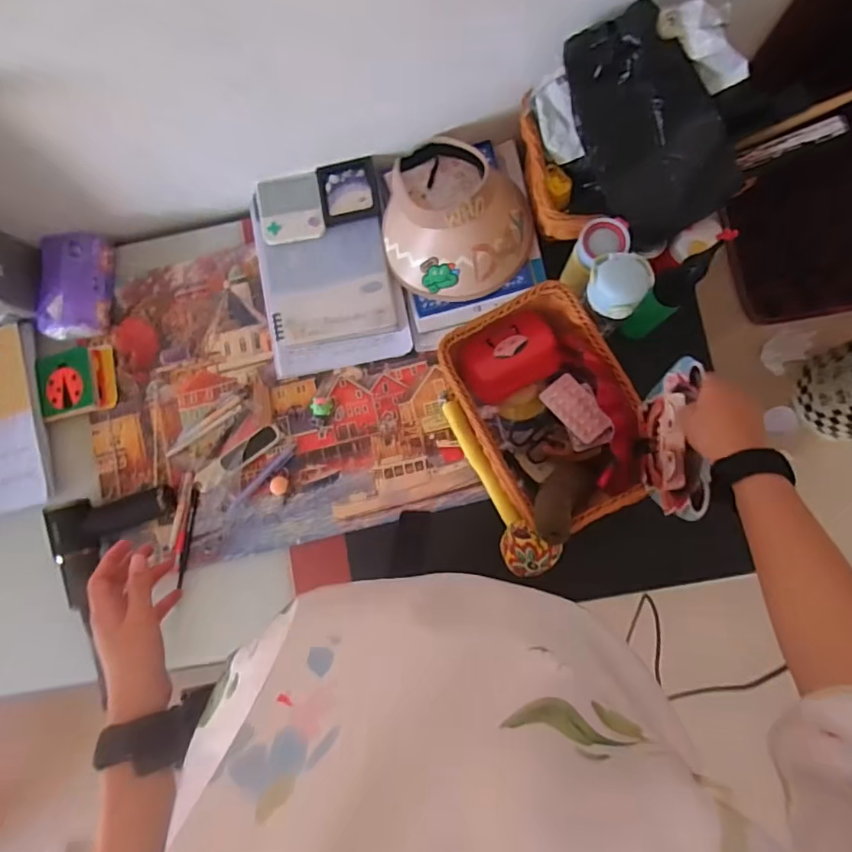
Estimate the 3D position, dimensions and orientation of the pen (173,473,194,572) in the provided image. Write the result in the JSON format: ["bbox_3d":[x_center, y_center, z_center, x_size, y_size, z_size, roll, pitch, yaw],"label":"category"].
[{"bbox_3d":[-0.374,0.147,0.835,0.013,0.005,0.148,7,85,4],"label":"pen"}]

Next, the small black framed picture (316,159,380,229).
[{"bbox_3d":[-0.118,-0.362,0.830,0.084,0.019,0.093,-8,84,3],"label":"small black framed picture"}]

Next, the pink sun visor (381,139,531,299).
[{"bbox_3d":[0.035,-0.294,0.772,0.229,0.100,0.193,30,87,6],"label":"pink sun visor"}]

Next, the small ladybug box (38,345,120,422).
[{"bbox_3d":[-0.558,-0.070,0.863,0.117,0.023,0.098,-13,83,2],"label":"small ladybug box"}]

